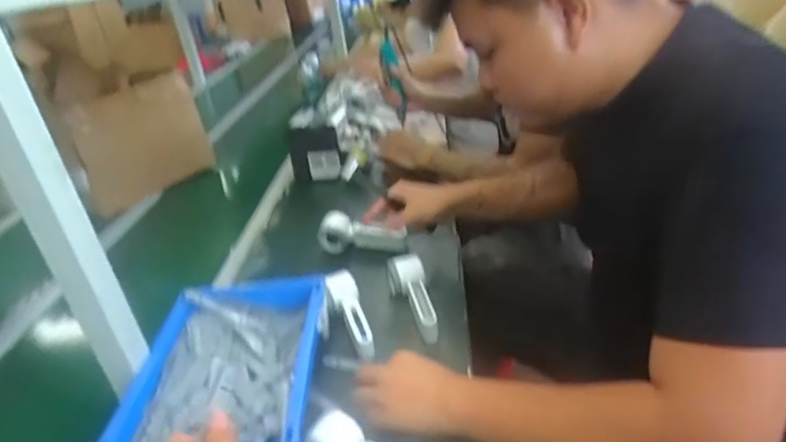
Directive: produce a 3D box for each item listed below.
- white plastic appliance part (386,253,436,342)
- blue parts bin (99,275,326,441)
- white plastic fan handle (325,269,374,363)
[{"bbox_3d":[0.032,0.114,0.823,0.053,0.045,0.174,-11,29,-6],"label":"white plastic appliance part"},{"bbox_3d":[-0.202,0.200,0.689,0.221,0.083,0.314,-8,29,0],"label":"blue parts bin"},{"bbox_3d":[-0.062,0.137,0.784,0.042,0.055,0.153,-13,29,-10],"label":"white plastic fan handle"}]

